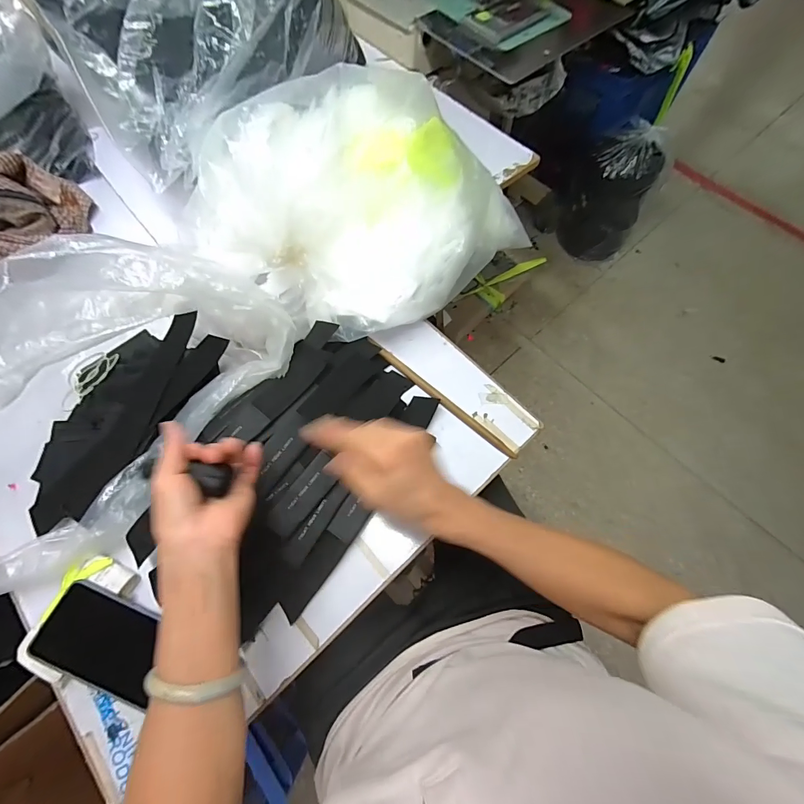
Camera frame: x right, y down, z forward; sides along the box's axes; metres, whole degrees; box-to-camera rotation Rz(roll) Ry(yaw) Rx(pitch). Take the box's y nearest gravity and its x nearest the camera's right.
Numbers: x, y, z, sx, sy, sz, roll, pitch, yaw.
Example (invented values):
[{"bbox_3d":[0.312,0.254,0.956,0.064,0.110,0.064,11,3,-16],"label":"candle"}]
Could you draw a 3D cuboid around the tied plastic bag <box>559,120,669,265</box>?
[{"bbox_3d":[0.773,-0.798,1.465,0.297,0.437,0.245,25,70,11],"label":"tied plastic bag"}]

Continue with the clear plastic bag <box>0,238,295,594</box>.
[{"bbox_3d":[-0.378,-0.012,0.440,0.276,0.206,0.478,40,73,16],"label":"clear plastic bag"}]

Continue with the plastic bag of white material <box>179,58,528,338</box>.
[{"bbox_3d":[-0.044,-0.294,0.552,0.415,0.203,0.320,-43,73,-16],"label":"plastic bag of white material"}]

